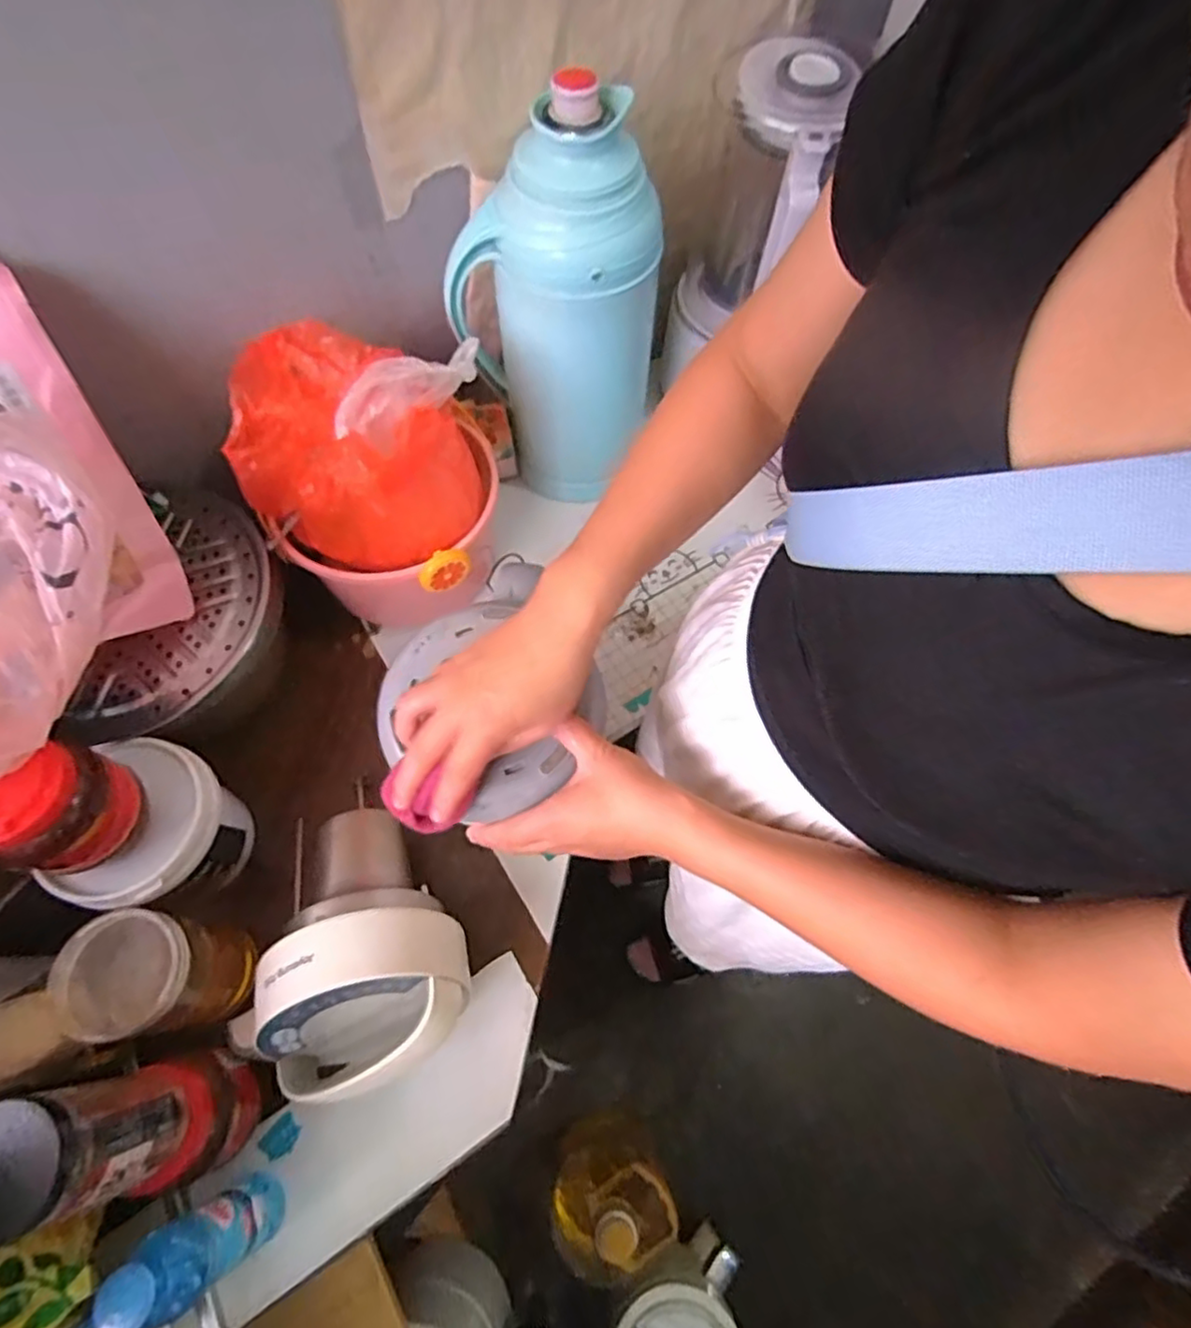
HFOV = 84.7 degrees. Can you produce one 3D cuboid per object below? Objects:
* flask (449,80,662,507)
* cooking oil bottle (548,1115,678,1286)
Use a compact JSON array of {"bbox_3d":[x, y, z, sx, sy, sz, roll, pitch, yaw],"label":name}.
[{"bbox_3d":[-0.043,-0.332,0.657,0.175,0.358,0.138,25,67,10],"label":"flask"},{"bbox_3d":[0.006,0.733,0.910,0.173,0.318,0.113,-30,69,-14],"label":"cooking oil bottle"}]

